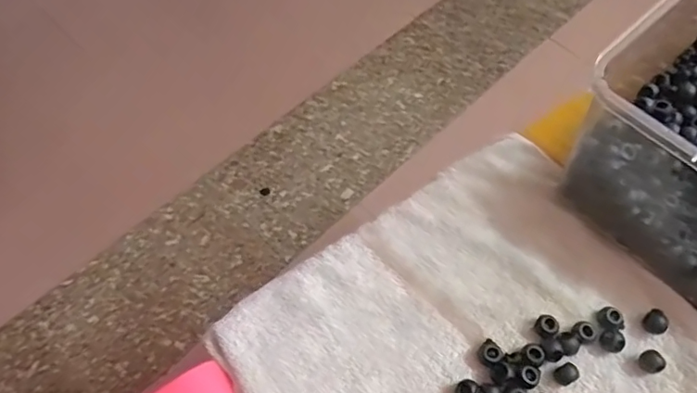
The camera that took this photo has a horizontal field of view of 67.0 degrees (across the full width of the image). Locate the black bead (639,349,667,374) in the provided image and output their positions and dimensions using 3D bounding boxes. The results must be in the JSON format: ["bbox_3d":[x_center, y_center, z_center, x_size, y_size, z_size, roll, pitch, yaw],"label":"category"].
[{"bbox_3d":[0.203,0.111,0.352,0.014,0.012,0.014,0,61,-1],"label":"black bead"}]

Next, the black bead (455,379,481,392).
[{"bbox_3d":[0.078,0.127,0.342,0.014,0.014,0.014,0,61,-1],"label":"black bead"}]

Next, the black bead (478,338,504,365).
[{"bbox_3d":[0.095,0.106,0.355,0.014,0.011,0.015,0,61,-1],"label":"black bead"}]

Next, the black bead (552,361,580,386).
[{"bbox_3d":[0.143,0.118,0.347,0.014,0.013,0.012,-25,64,-14],"label":"black bead"}]

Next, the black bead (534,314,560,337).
[{"bbox_3d":[0.137,0.090,0.363,0.013,0.009,0.014,0,61,-1],"label":"black bead"}]

